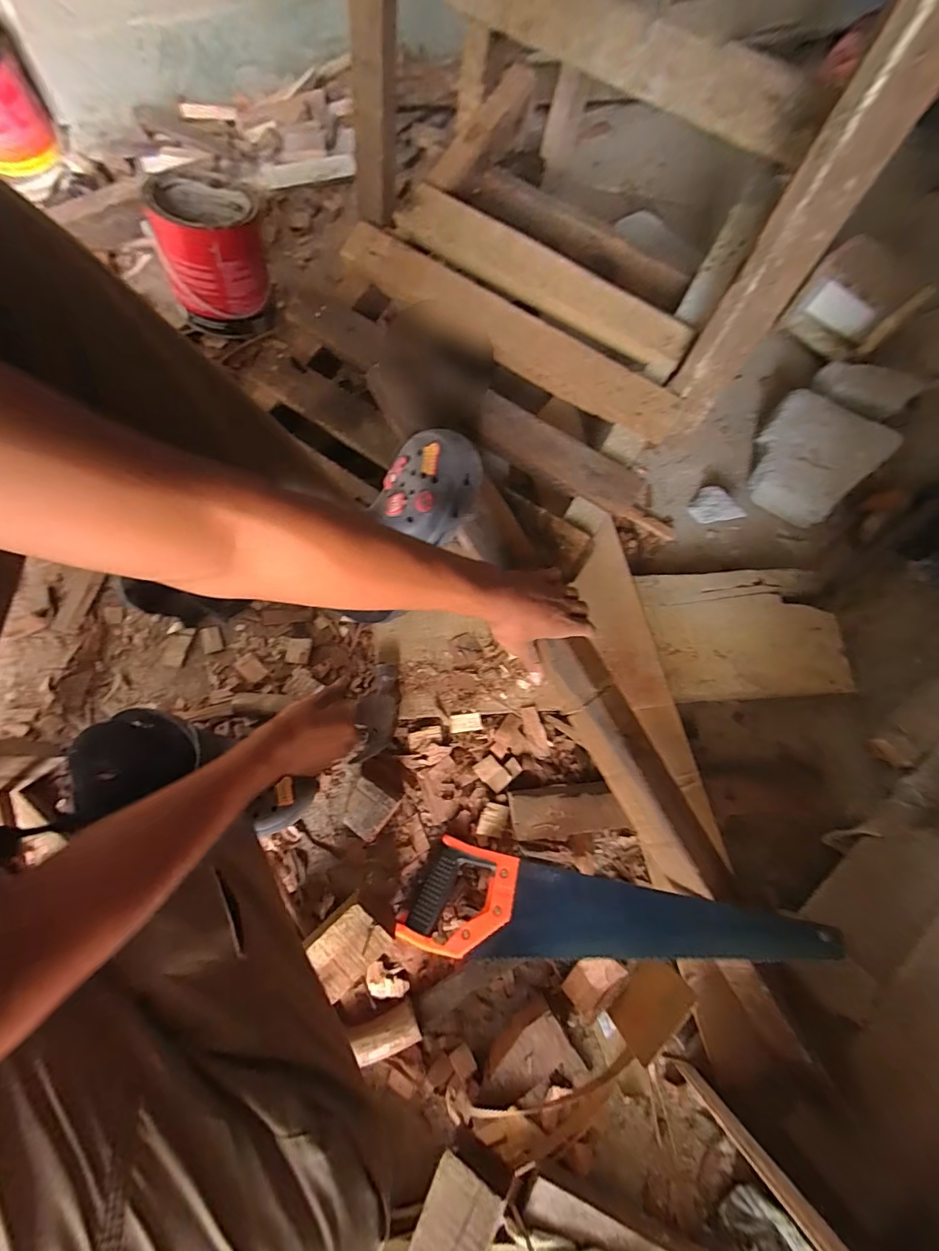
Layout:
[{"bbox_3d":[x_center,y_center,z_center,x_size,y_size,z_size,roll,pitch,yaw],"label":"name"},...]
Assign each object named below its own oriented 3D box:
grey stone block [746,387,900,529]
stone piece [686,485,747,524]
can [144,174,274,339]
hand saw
[{"bbox_3d":[0.548,-0.265,0.755,0.173,0.068,0.202,39,78,9],"label":"grey stone block"},{"bbox_3d":[0.389,-0.191,0.749,0.060,0.033,0.068,-16,74,-8],"label":"stone piece"},{"bbox_3d":[-0.402,-0.587,0.746,0.151,0.161,0.154,-11,65,-19],"label":"can"},{"bbox_3d":[0.128,0.322,0.490,0.414,0.023,0.112,1,62,24],"label":"hand saw"}]

